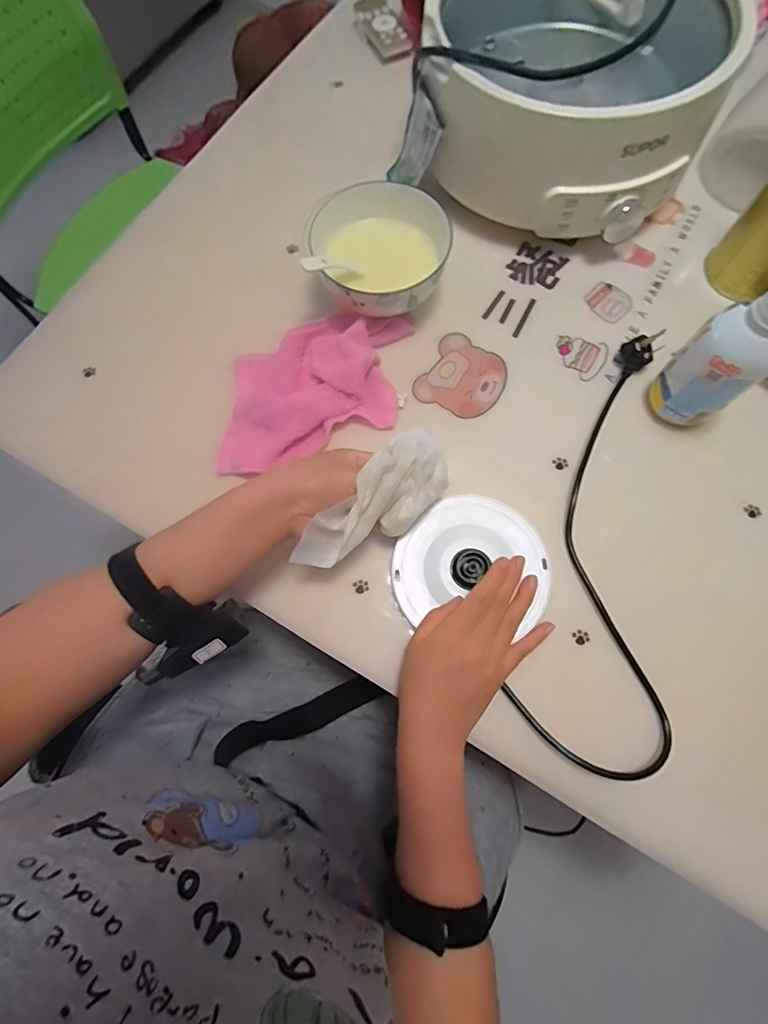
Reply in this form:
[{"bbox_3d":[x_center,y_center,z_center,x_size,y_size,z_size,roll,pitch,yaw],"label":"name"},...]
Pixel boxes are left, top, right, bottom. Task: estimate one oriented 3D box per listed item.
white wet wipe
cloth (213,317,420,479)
[{"bbox_3d":[-0.008,-0.003,0.377,0.144,0.063,0.051,-40,77,-4],"label":"white wet wipe"},{"bbox_3d":[-0.072,-0.131,0.453,0.221,0.034,0.133,-21,74,-5],"label":"cloth"}]

